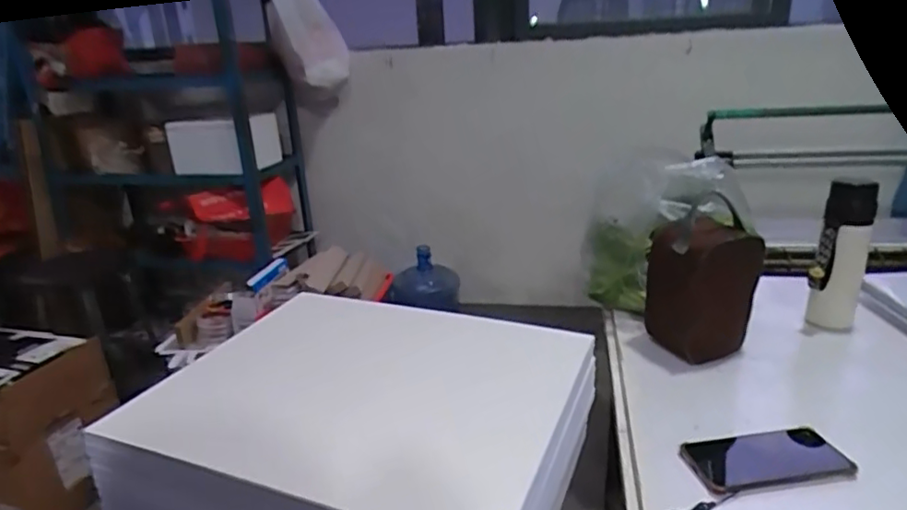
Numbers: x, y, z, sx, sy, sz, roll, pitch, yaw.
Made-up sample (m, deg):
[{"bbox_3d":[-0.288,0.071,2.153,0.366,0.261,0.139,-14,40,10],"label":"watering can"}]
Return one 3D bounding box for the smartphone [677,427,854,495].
[{"bbox_3d":[0.349,0.230,0.659,0.168,0.009,0.084,-6,20,-9],"label":"smartphone"}]

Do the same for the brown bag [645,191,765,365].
[{"bbox_3d":[0.376,0.045,0.888,0.118,0.198,0.097,-12,21,-22],"label":"brown bag"}]

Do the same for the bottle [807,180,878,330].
[{"bbox_3d":[0.606,0.011,0.929,0.068,0.237,0.062,13,25,38],"label":"bottle"}]

